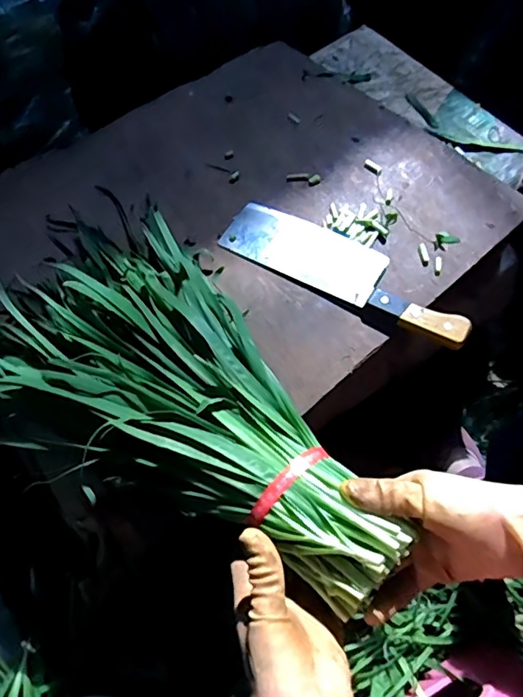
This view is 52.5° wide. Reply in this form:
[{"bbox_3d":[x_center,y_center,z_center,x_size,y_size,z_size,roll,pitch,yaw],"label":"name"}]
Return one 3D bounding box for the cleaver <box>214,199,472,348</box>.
[{"bbox_3d":[0.085,-0.086,0.545,0.268,0.015,0.071,28,67,17],"label":"cleaver"}]

